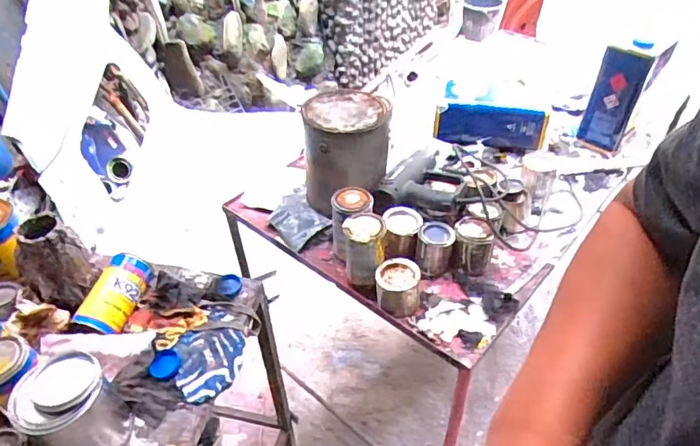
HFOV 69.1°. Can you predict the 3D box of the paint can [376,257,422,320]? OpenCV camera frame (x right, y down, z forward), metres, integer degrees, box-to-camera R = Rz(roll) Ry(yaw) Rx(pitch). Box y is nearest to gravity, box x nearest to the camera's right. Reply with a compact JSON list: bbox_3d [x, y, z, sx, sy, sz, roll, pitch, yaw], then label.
[{"bbox_3d":[0.081,0.111,0.866,0.075,0.065,0.080,-2,45,2],"label":"paint can"}]

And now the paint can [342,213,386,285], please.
[{"bbox_3d":[0.025,0.048,0.881,0.072,0.113,0.076,-2,45,2],"label":"paint can"}]

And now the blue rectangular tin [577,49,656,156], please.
[{"bbox_3d":[0.586,-0.262,1.146,0.097,0.241,0.046,21,50,23],"label":"blue rectangular tin"}]

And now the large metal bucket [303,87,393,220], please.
[{"bbox_3d":[-0.006,-0.147,1.006,0.159,0.170,0.158,-2,45,2],"label":"large metal bucket"}]

